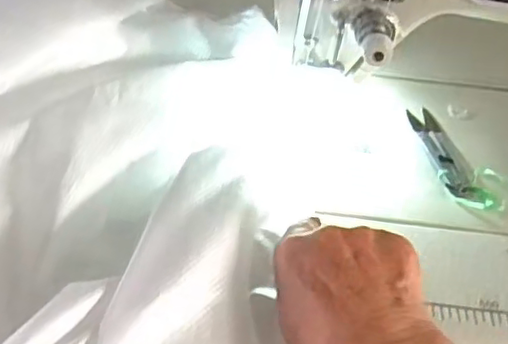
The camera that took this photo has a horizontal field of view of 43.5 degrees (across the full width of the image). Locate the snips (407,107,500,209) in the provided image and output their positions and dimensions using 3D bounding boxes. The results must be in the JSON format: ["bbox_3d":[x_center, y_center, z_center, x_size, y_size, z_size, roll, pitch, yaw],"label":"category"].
[{"bbox_3d":[0.145,-0.013,0.481,0.029,0.005,0.112,-7,44,-15],"label":"snips"}]

